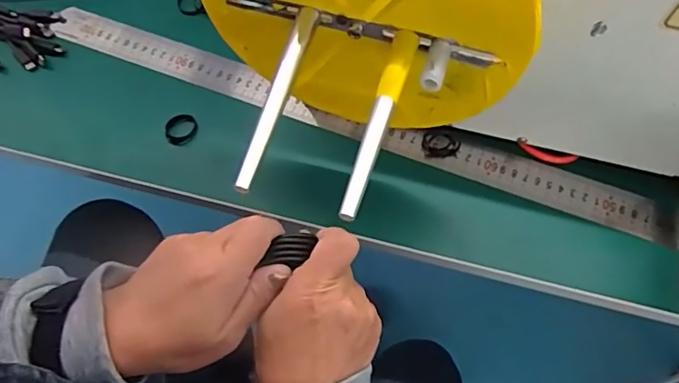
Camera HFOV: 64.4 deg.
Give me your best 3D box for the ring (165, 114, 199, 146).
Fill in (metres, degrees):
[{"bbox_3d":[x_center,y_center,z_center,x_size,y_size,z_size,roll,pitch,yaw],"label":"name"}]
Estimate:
[{"bbox_3d":[-0.137,-0.054,0.469,0.025,0.008,0.029,0,65,0],"label":"ring"}]

